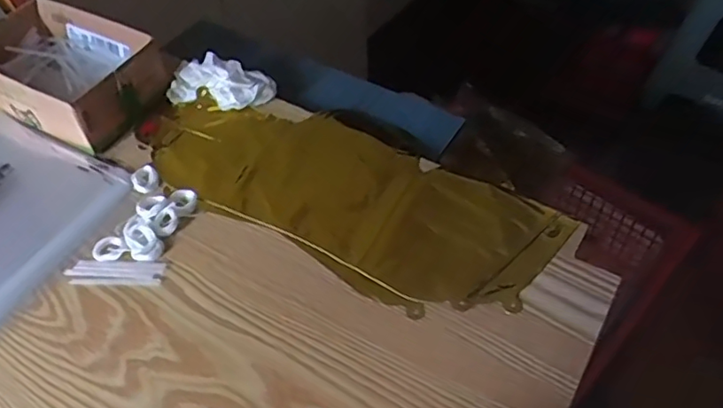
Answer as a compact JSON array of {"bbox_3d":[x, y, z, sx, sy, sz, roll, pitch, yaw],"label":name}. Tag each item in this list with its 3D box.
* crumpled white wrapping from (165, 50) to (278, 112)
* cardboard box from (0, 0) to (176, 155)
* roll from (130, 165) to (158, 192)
[{"bbox_3d":[-0.157,-0.134,0.656,0.110,0.033,0.054,9,51,8],"label":"crumpled white wrapping"},{"bbox_3d":[-0.330,-0.149,0.662,0.197,0.067,0.138,23,54,19],"label":"cardboard box"},{"bbox_3d":[-0.214,-0.024,0.582,0.025,0.008,0.029,-20,53,-16],"label":"roll"}]

